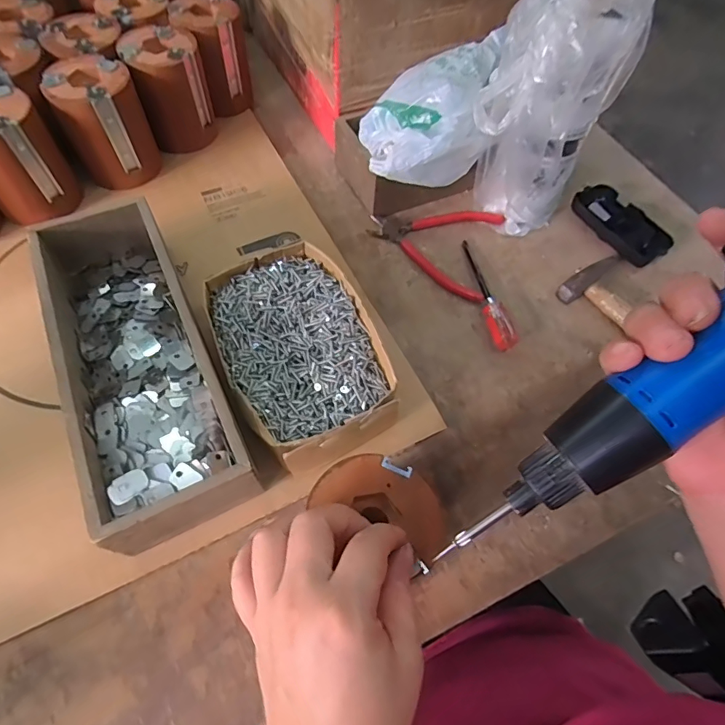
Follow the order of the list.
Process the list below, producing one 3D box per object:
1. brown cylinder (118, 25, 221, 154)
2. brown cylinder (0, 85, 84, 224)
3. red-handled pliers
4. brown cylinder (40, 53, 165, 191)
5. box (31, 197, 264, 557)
[{"bbox_3d":[-0.212,-0.302,0.510,0.076,0.098,0.079,-21,65,-14],"label":"brown cylinder"},{"bbox_3d":[-0.337,-0.199,0.442,0.076,0.096,0.074,-39,70,-21],"label":"brown cylinder"},{"bbox_3d":[0.074,-0.129,0.492,0.137,0.009,0.121,16,62,5],"label":"red-handled pliers"},{"bbox_3d":[-0.266,-0.247,0.475,0.080,0.097,0.081,-23,65,-15],"label":"brown cylinder"},{"bbox_3d":[-0.177,-0.005,0.366,0.099,0.067,0.288,-23,65,-15],"label":"box"}]

